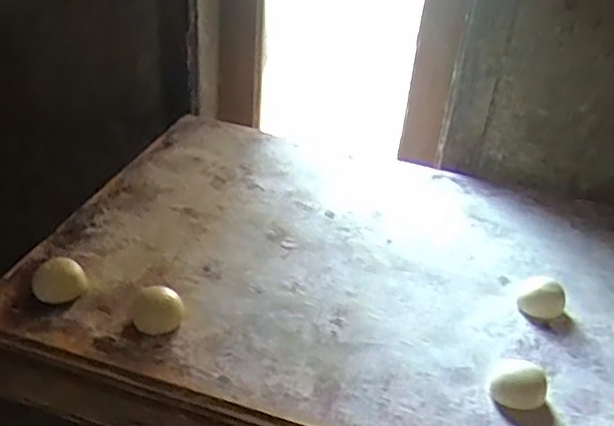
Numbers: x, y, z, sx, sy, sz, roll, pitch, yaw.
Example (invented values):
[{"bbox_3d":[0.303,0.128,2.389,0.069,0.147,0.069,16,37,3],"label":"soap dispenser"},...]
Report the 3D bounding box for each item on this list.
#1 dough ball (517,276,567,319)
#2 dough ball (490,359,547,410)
[{"bbox_3d":[0.216,0.073,0.593,0.038,0.021,0.042,16,36,16],"label":"dough ball"},{"bbox_3d":[0.165,0.133,0.504,0.038,0.025,0.039,3,34,-2],"label":"dough ball"}]

